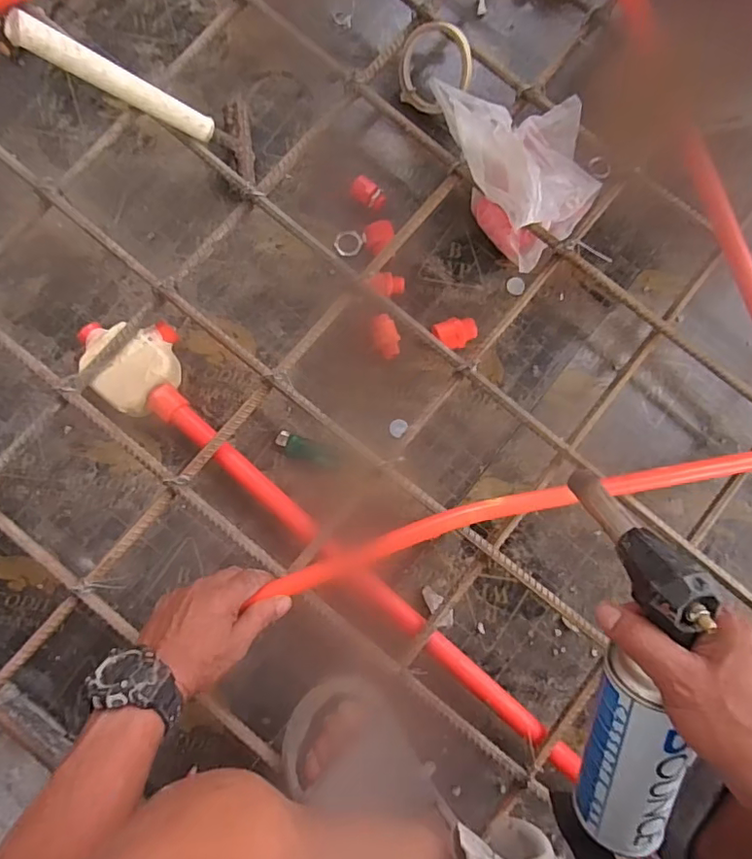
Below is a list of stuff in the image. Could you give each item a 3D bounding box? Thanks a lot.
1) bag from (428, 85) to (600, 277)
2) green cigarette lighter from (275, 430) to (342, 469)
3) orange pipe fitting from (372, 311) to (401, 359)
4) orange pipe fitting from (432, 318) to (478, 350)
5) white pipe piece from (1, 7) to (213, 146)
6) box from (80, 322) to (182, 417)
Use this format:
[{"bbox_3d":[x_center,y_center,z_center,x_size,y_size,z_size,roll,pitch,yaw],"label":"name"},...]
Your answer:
[{"bbox_3d":[0.170,-0.305,0.617,0.142,0.126,0.219,-21,86,-5],"label":"bag"},{"bbox_3d":[-0.079,0.025,0.635,0.079,0.010,0.026,21,84,-1],"label":"green cigarette lighter"},{"bbox_3d":[0.013,-0.111,0.652,0.029,0.027,0.052,-14,85,-4],"label":"orange pipe fitting"},{"bbox_3d":[0.093,-0.112,0.640,0.050,0.034,0.035,-23,86,-5],"label":"orange pipe fitting"},{"bbox_3d":[-0.243,-0.333,0.525,0.019,0.195,0.024,-11,84,35],"label":"white pipe piece"},{"bbox_3d":[-0.274,-0.072,0.608,0.098,0.056,0.089,37,84,1],"label":"box"}]

